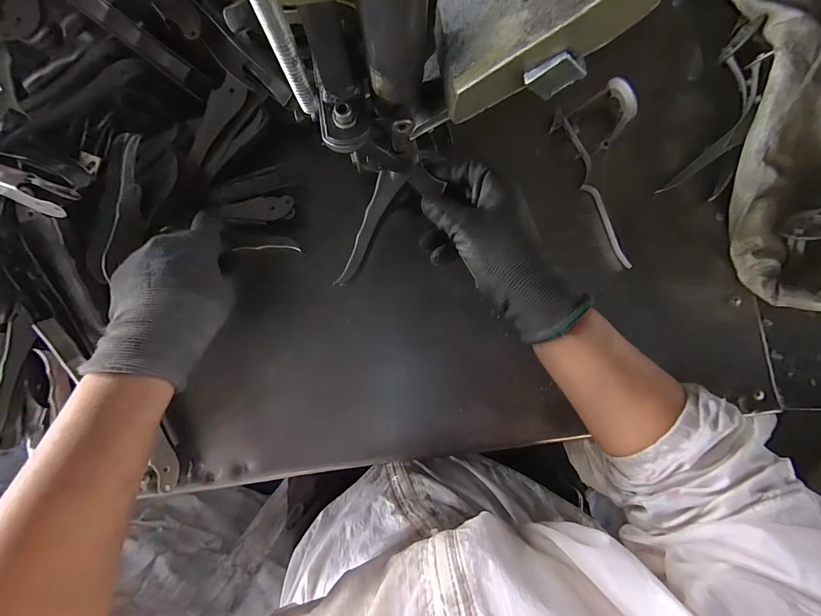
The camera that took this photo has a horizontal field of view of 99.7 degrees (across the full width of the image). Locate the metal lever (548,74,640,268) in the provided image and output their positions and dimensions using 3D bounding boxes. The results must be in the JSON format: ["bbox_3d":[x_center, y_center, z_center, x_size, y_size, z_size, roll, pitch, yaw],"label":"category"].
[{"bbox_3d":[0.205,-0.137,0.343,0.070,0.047,0.161,-23,86,-3],"label":"metal lever"}]

